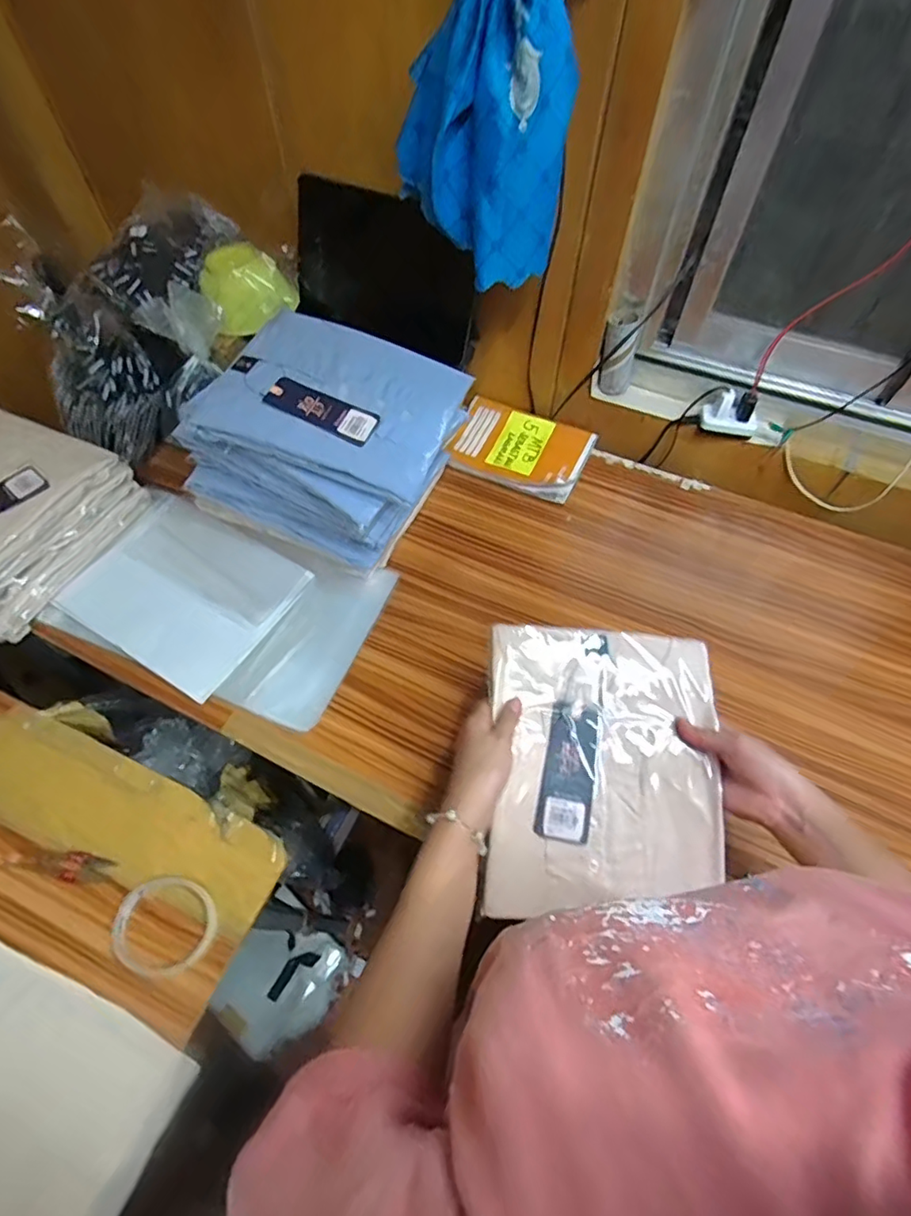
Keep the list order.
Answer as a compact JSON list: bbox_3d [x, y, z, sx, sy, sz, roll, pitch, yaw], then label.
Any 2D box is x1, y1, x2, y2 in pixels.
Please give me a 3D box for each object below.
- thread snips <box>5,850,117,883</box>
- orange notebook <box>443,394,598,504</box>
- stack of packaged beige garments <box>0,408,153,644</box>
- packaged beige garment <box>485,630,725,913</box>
[{"bbox_3d":[-0.384,0.247,0.539,0.106,0.004,0.026,8,58,4],"label":"thread snips"},{"bbox_3d":[0.095,-0.240,0.833,0.197,0.027,0.146,21,60,12],"label":"orange notebook"},{"bbox_3d":[-0.564,-0.106,0.688,0.214,0.123,0.250,20,60,11],"label":"stack of packaged beige garments"},{"bbox_3d":[0.137,0.144,0.513,0.206,0.017,0.248,3,76,-2],"label":"packaged beige garment"}]

